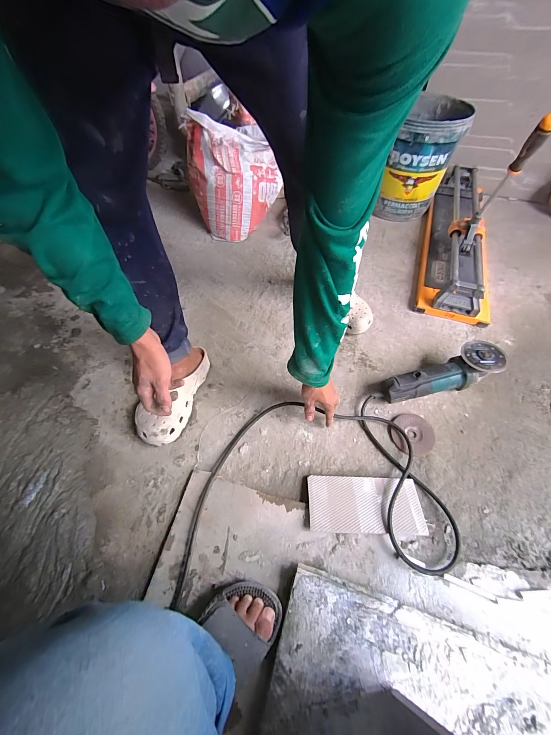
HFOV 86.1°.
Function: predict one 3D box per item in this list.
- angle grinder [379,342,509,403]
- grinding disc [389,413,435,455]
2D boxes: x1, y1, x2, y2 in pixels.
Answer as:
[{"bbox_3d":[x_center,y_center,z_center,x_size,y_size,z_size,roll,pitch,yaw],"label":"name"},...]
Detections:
[{"bbox_3d":[0.398,0.021,0.718,0.290,0.095,0.090,-15,58,-10],"label":"angle grinder"},{"bbox_3d":[0.318,0.152,0.685,0.100,0.011,0.096,3,56,2],"label":"grinding disc"}]

